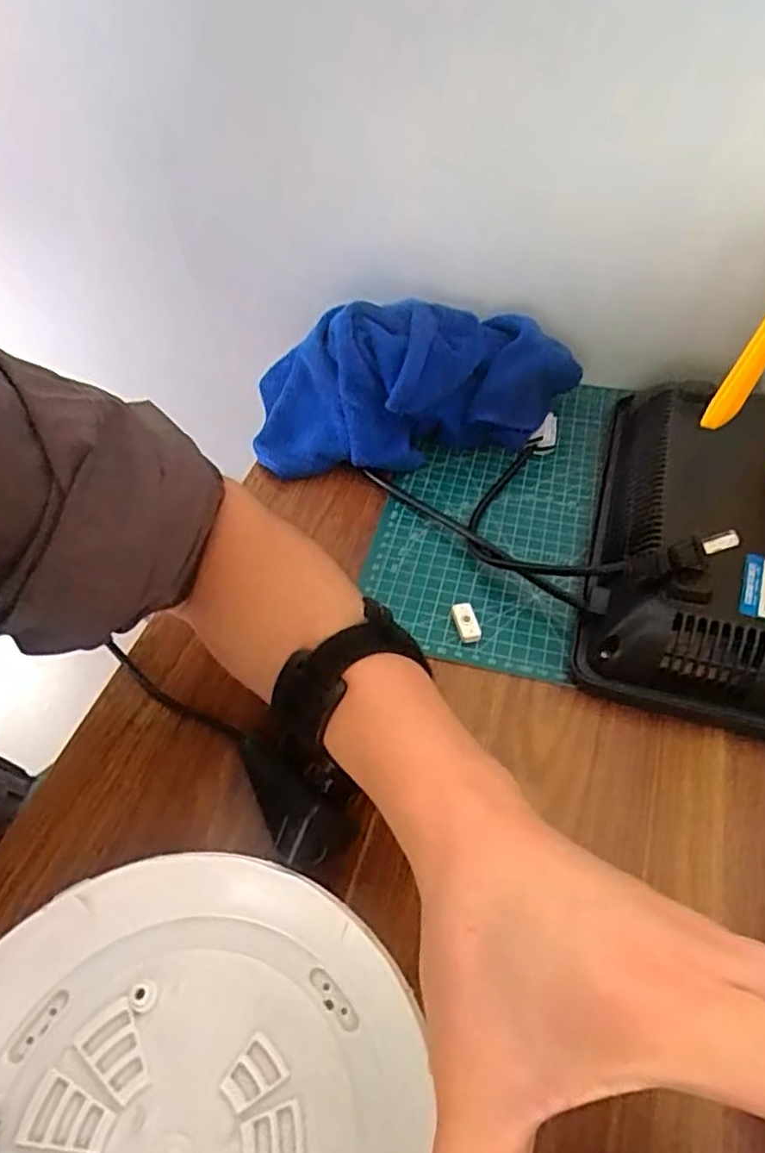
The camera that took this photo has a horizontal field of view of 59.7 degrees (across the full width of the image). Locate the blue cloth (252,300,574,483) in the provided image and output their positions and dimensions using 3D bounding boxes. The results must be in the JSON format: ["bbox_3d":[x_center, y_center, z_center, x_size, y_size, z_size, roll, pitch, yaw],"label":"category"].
[{"bbox_3d":[0.027,-0.142,0.491,0.246,0.091,0.097,-2,51,-1],"label":"blue cloth"}]

